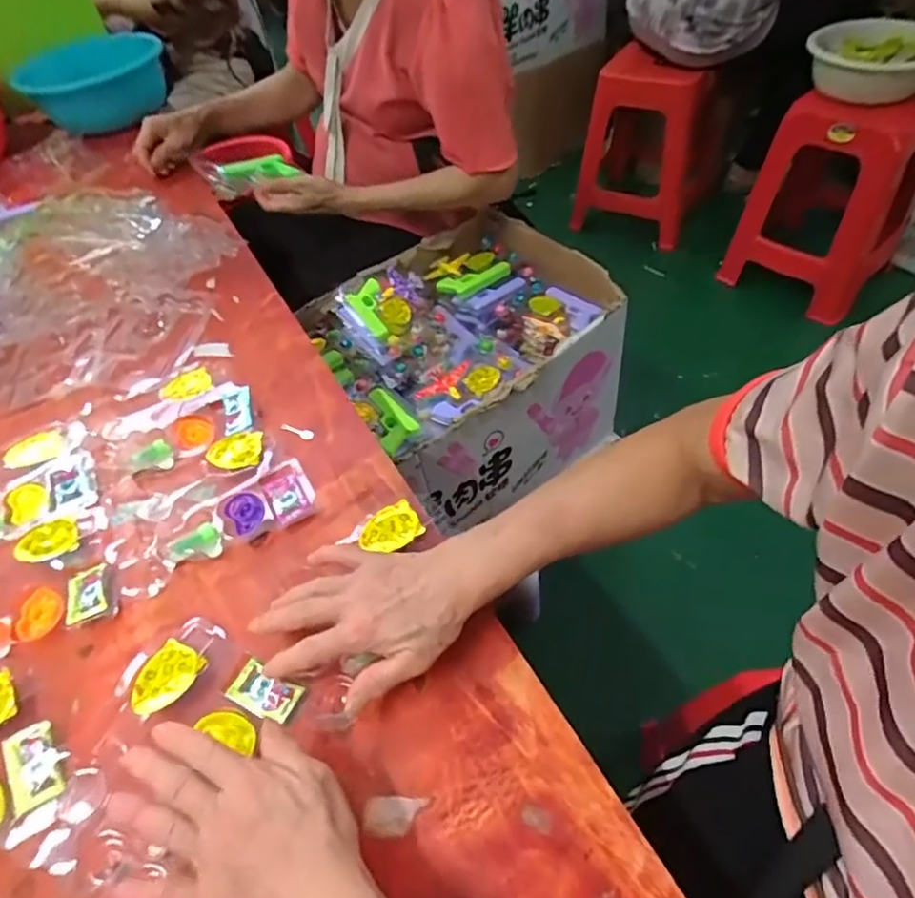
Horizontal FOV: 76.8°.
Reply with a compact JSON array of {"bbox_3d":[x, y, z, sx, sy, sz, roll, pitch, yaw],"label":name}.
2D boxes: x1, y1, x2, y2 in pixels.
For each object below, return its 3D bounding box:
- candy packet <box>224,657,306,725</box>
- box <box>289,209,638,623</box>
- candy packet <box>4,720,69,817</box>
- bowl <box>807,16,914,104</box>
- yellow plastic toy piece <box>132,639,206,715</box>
[{"bbox_3d":[-0.143,0.180,0.428,0.053,0.004,0.031,21,56,20],"label":"candy packet"},{"bbox_3d":[0.017,-0.135,0.958,0.409,0.280,0.391,-28,54,-14],"label":"box"},{"bbox_3d":[-0.300,0.222,0.410,0.037,0.005,0.056,-28,54,-16],"label":"candy packet"},{"bbox_3d":[0.972,-0.905,1.330,0.265,0.098,0.295,29,60,25],"label":"bowl"},{"bbox_3d":[-0.219,0.173,0.433,0.035,0.013,0.051,20,56,19],"label":"yellow plastic toy piece"}]

